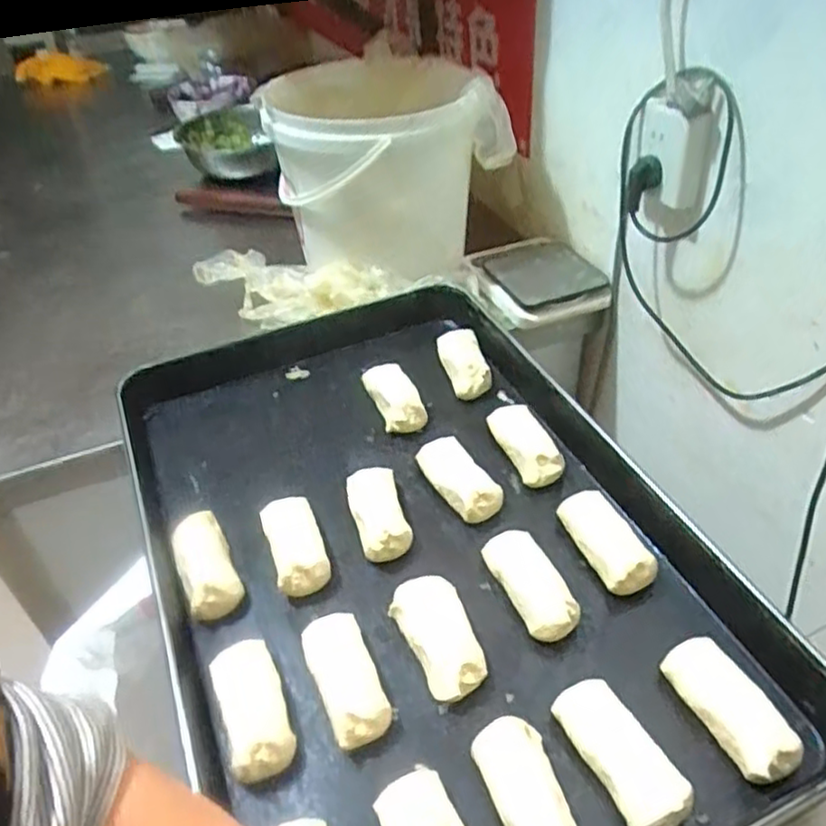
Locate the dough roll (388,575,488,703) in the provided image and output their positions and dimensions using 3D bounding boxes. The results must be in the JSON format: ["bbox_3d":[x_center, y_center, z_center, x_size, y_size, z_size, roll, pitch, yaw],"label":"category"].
[{"bbox_3d":[0.020,0.164,0.515,0.049,0.029,0.100,-20,43,-18],"label":"dough roll"}]

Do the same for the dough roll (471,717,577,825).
[{"bbox_3d":[0.072,0.242,0.428,0.042,0.024,0.098,-16,41,-13],"label":"dough roll"}]

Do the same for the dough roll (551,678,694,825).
[{"bbox_3d":[0.132,0.220,0.448,0.044,0.034,0.101,-19,42,-17],"label":"dough roll"}]

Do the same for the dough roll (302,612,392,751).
[{"bbox_3d":[-0.049,0.187,0.494,0.043,0.034,0.100,-17,42,-14],"label":"dough roll"}]

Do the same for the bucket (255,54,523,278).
[{"bbox_3d":[-0.032,-0.306,0.921,0.274,0.264,0.266,-3,40,2],"label":"bucket"}]

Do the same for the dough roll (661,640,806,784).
[{"bbox_3d":[0.211,0.198,0.468,0.044,0.033,0.101,-16,42,-13],"label":"dough roll"}]

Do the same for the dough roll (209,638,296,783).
[{"bbox_3d":[-0.111,0.202,0.480,0.042,0.034,0.101,-19,42,-16],"label":"dough roll"}]

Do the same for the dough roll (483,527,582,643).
[{"bbox_3d":[0.091,0.134,0.545,0.042,0.031,0.099,-16,42,-14],"label":"dough roll"}]

